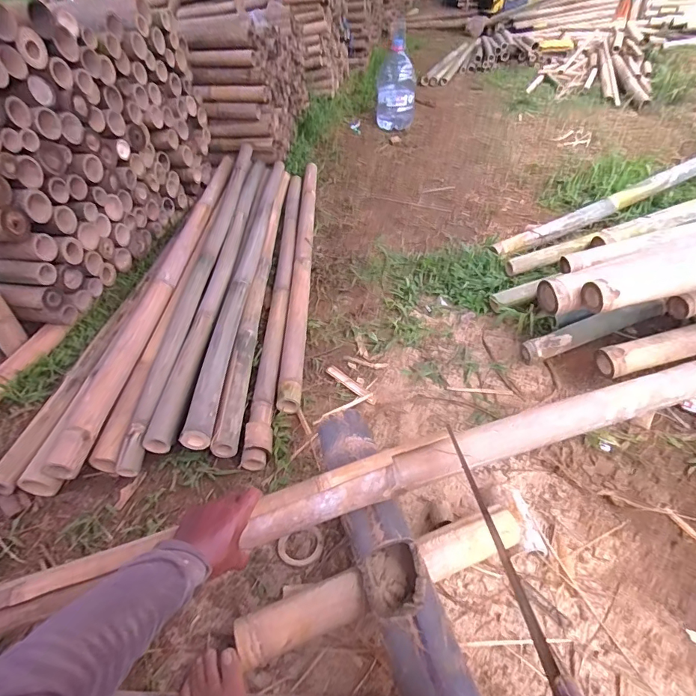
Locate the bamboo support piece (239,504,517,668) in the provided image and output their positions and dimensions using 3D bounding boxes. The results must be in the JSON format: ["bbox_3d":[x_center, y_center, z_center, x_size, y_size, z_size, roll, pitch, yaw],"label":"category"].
[{"bbox_3d":[0.074,0.373,0.688,0.514,0.054,0.064,-16,42,-14],"label":"bamboo support piece"}]

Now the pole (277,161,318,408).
[{"bbox_3d":[-0.164,-0.408,1.578,0.069,0.056,1.657,-2,42,-1],"label":"pole"}]

